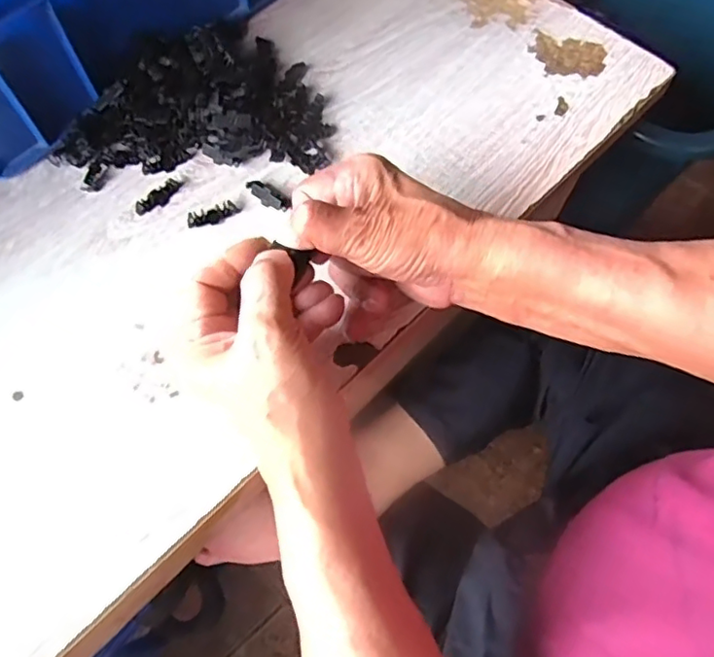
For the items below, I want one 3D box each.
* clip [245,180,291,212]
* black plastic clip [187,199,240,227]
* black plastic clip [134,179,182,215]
[{"bbox_3d":[-0.062,-0.094,0.422,0.037,0.010,0.013,31,70,13],"label":"clip"},{"bbox_3d":[-0.100,-0.080,0.420,0.037,0.007,0.014,-18,68,-7],"label":"black plastic clip"},{"bbox_3d":[-0.140,-0.093,0.428,0.037,0.005,0.012,-39,72,-15],"label":"black plastic clip"}]

